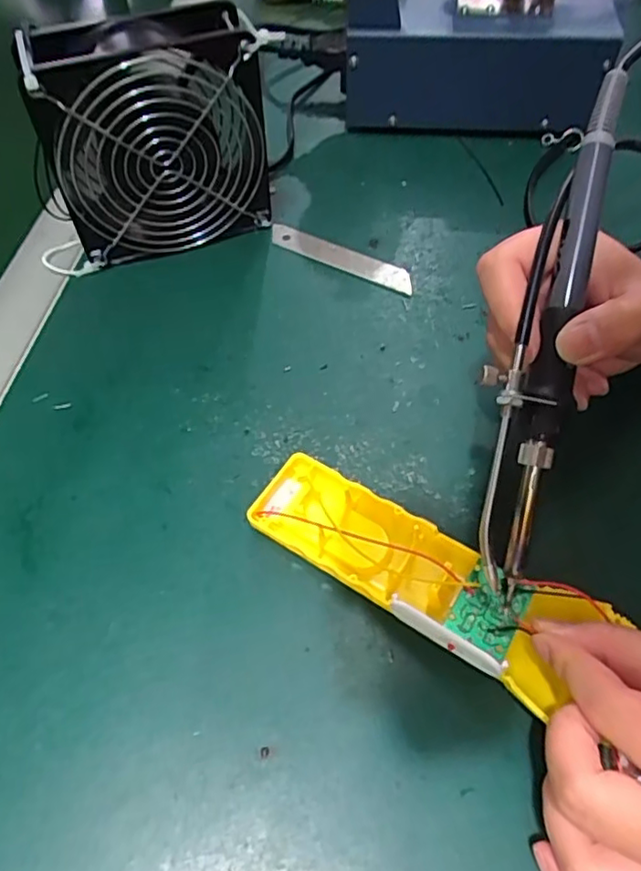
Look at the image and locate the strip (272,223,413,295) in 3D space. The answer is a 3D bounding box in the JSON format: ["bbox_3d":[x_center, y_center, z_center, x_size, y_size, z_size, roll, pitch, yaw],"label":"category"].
[{"bbox_3d":[0.013,-0.116,0.400,0.102,0.004,0.018,25,61,16],"label":"strip"}]

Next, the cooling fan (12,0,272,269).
[{"bbox_3d":[-0.098,-0.168,0.364,0.134,0.126,0.048,-20,59,-12],"label":"cooling fan"}]

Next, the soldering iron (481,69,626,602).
[{"bbox_3d":[0.087,-0.043,0.247,0.030,0.024,0.207,13,89,9],"label":"soldering iron"}]

